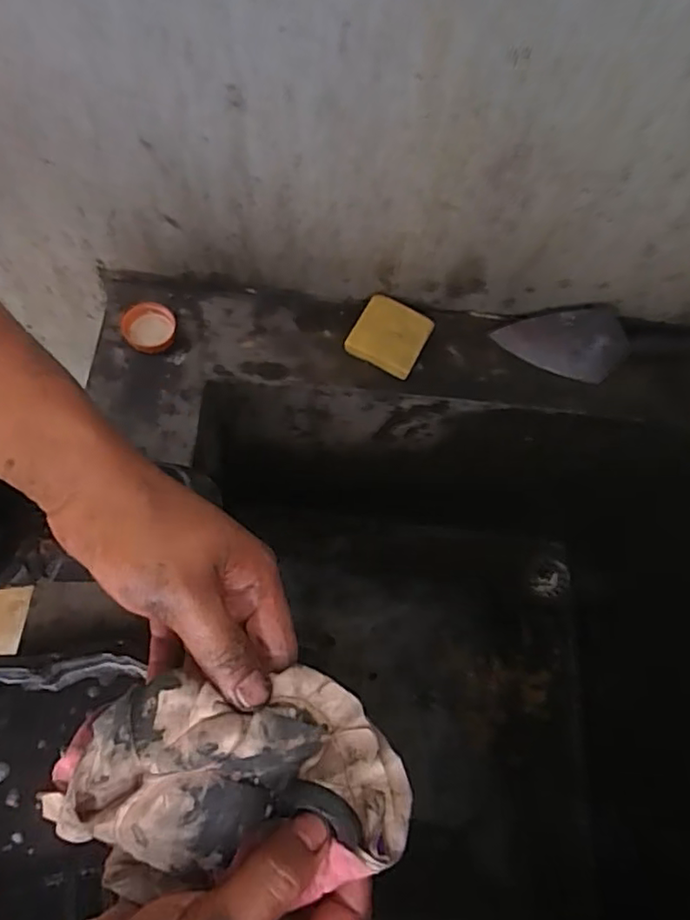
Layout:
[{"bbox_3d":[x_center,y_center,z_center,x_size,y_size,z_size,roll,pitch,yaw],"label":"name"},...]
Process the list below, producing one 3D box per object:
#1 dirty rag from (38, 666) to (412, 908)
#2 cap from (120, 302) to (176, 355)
[{"bbox_3d":[-0.046,0.140,0.265,0.144,0.059,0.088,0,70,-2],"label":"dirty rag"},{"bbox_3d":[-0.210,-0.141,0.666,0.055,0.014,0.056,2,68,-4],"label":"cap"}]

